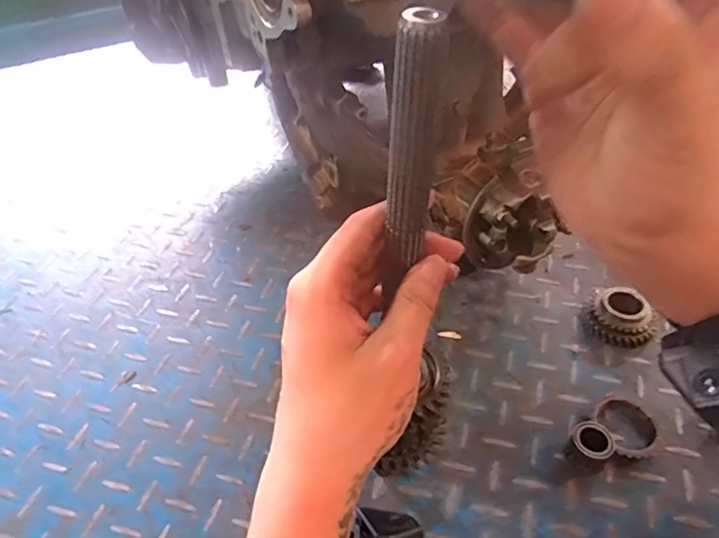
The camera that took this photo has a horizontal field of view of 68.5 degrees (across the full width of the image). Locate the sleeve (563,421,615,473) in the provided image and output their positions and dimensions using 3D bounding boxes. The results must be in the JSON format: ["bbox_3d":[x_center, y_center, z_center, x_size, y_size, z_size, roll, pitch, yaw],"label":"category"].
[{"bbox_3d":[0.175,0.136,0.403,0.029,0.028,0.027,-1,47,1],"label":"sleeve"}]

